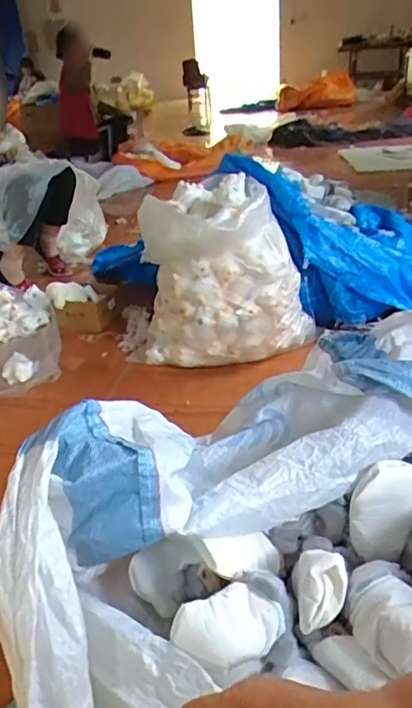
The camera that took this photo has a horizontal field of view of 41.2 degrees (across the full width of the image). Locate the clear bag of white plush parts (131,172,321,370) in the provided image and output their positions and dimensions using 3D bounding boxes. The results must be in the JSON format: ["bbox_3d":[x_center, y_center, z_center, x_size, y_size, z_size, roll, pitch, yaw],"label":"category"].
[{"bbox_3d":[0.043,-0.213,1.500,0.403,0.455,0.255,8,30,21],"label":"clear bag of white plush parts"}]

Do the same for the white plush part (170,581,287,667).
[{"bbox_3d":[0.025,0.350,0.701,0.136,0.055,0.086,-9,63,-29],"label":"white plush part"}]

